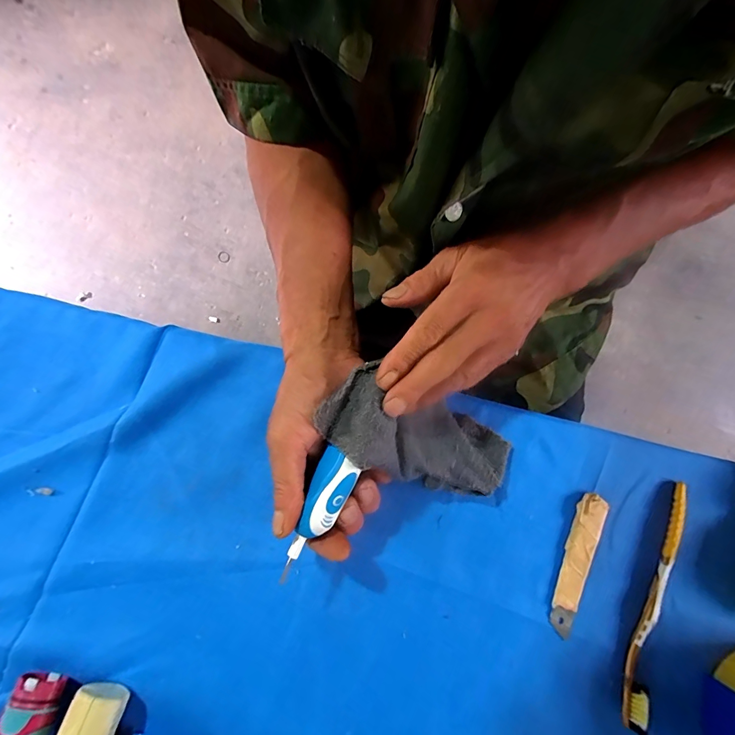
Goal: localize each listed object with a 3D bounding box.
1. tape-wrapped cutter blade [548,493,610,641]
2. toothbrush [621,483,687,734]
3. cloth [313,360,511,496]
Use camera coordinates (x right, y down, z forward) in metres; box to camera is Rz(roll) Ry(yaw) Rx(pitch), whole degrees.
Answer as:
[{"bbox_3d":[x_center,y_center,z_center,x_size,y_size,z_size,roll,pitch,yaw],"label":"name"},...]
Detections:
[{"bbox_3d":[0.169,0.158,0.312,0.022,0.008,0.110,23,79,4],"label":"tape-wrapped cutter blade"},{"bbox_3d":[0.227,0.182,0.303,0.014,0.014,0.184,22,79,3],"label":"toothbrush"},{"bbox_3d":[0.039,0.051,0.290,0.157,0.028,0.067,21,77,-25],"label":"cloth"}]

